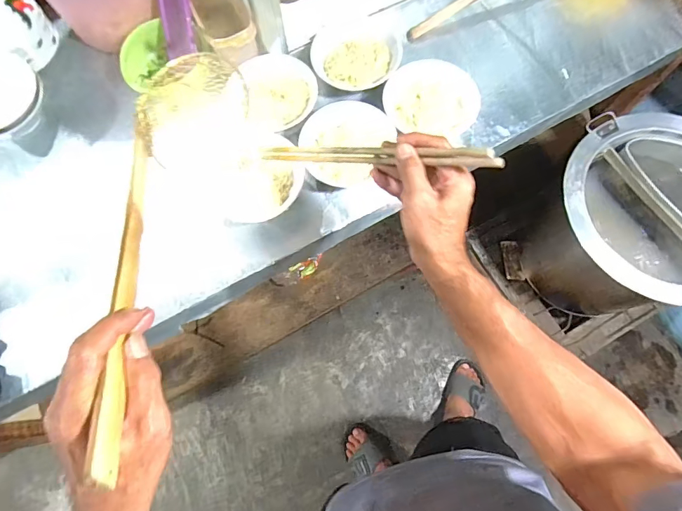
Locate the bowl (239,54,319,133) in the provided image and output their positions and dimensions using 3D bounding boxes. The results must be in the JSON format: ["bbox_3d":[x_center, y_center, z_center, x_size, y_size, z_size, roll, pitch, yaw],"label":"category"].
[{"bbox_3d":[-0.105,-0.291,0.714,0.121,0.044,0.128,-1,73,2],"label":"bowl"}]

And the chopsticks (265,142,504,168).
[{"bbox_3d":[0.025,-0.122,0.485,0.338,0.023,0.030,13,70,40],"label":"chopsticks"}]

